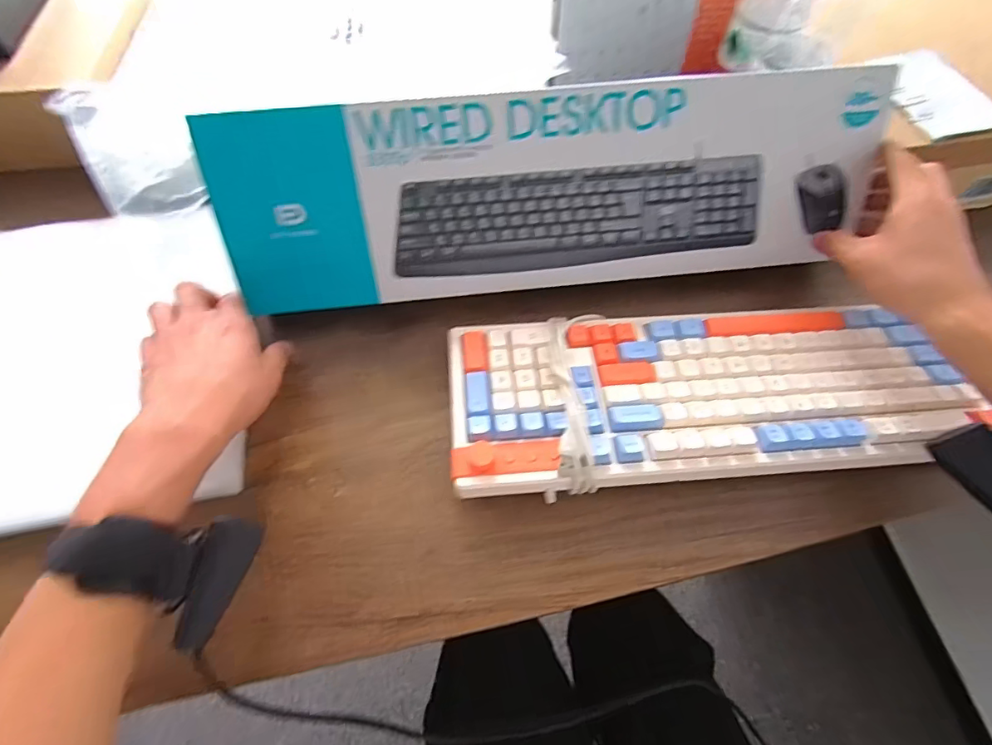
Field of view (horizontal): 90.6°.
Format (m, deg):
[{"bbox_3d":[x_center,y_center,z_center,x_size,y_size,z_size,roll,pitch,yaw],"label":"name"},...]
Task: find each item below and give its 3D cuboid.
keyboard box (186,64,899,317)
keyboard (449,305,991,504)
[{"bbox_3d":[0.047,-0.146,0.403,0.515,0.155,0.039,-6,29,-4],"label":"keyboard box"},{"bbox_3d":[0.164,0.017,0.384,0.398,0.046,0.141,-4,61,-3],"label":"keyboard"}]

